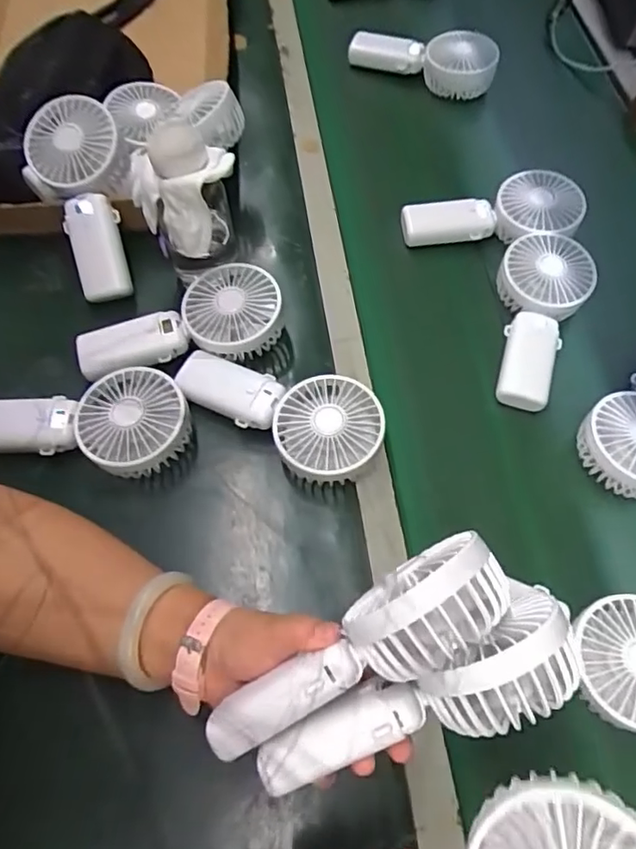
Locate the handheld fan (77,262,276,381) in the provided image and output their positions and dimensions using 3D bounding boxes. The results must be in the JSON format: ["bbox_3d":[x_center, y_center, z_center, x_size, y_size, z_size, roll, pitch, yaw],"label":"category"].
[{"bbox_3d":[-0.124,-0.093,0.508,0.177,0.038,0.083,-12,66,-7],"label":"handheld fan"}]

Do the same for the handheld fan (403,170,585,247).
[{"bbox_3d":[0.182,-0.228,0.602,0.178,0.046,0.084,0,65,-2],"label":"handheld fan"}]

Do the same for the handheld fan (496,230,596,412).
[{"bbox_3d":[0.209,-0.106,0.553,0.082,0.043,0.185,20,66,7],"label":"handheld fan"}]

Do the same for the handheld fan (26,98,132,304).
[{"bbox_3d":[-0.222,-0.213,0.543,0.089,0.040,0.190,-13,88,-8],"label":"handheld fan"}]

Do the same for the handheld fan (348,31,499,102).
[{"bbox_3d":[0.146,-0.474,0.740,0.170,0.065,0.100,25,67,23],"label":"handheld fan"}]

